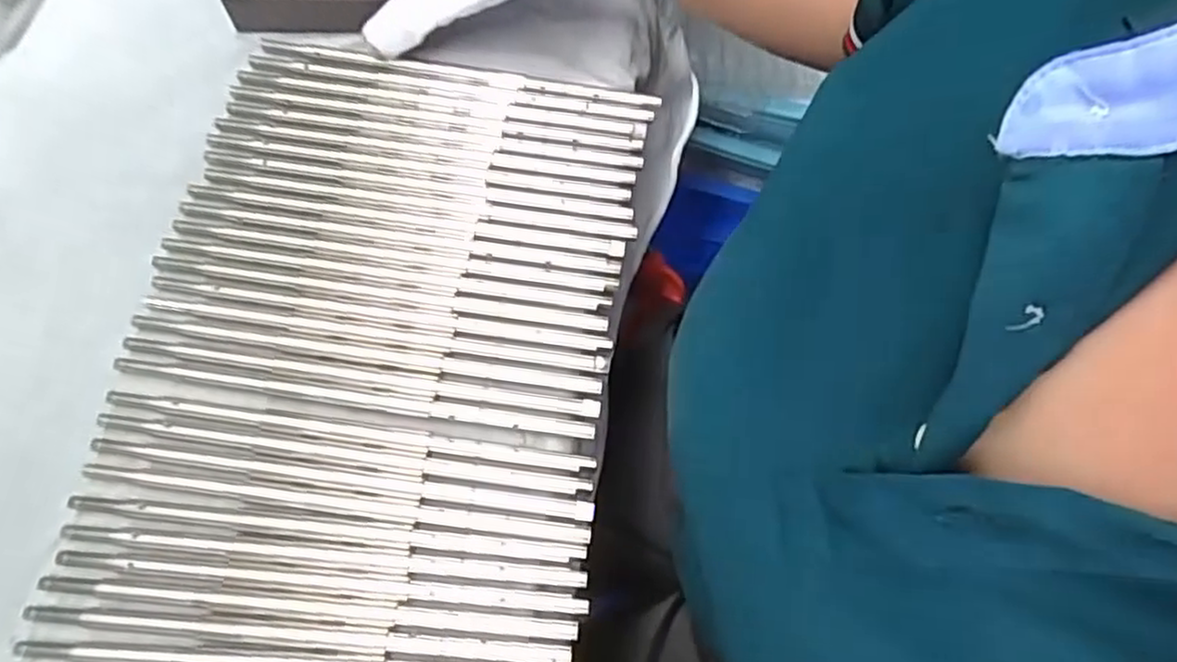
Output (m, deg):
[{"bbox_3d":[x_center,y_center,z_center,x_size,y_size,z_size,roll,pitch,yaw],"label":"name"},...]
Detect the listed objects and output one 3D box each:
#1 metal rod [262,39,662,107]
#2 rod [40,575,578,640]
[{"bbox_3d":[-0.068,-0.138,0.397,0.210,0.004,0.012,8,68,0],"label":"metal rod"},{"bbox_3d":[-0.110,0.108,0.295,0.209,0.004,0.007,6,68,-1],"label":"rod"}]

